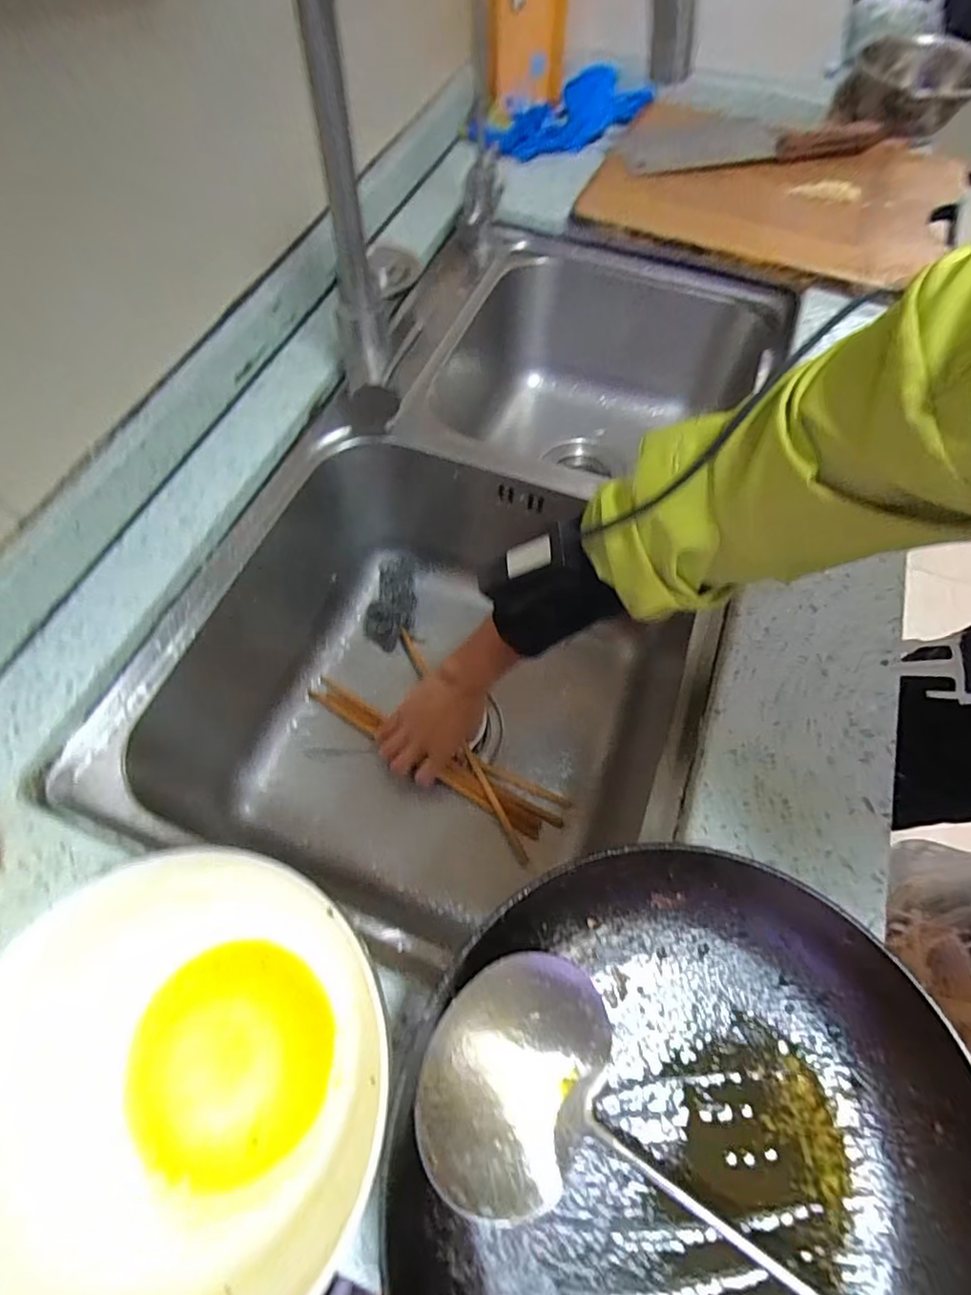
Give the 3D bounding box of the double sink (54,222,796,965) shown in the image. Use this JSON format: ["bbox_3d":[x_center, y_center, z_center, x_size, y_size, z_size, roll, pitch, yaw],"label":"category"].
[{"bbox_3d":[0.005,-0.102,0.590,0.407,0.224,0.742,19,64,9],"label":"double sink"}]

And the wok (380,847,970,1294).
[{"bbox_3d":[0.096,0.230,0.251,0.263,0.057,0.252,5,62,2],"label":"wok"}]

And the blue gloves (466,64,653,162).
[{"bbox_3d":[0.108,-0.689,0.731,0.246,0.055,0.085,-25,66,-13],"label":"blue gloves"}]

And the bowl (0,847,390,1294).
[{"bbox_3d":[-0.129,0.191,0.250,0.168,0.085,0.168,0,61,-1],"label":"bowl"}]

